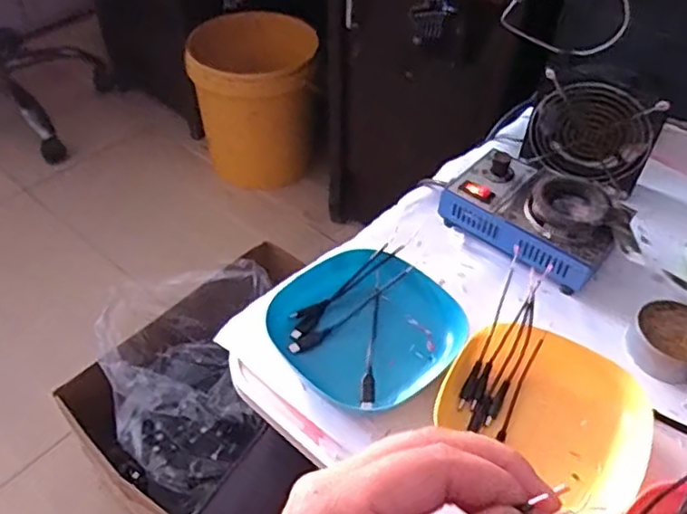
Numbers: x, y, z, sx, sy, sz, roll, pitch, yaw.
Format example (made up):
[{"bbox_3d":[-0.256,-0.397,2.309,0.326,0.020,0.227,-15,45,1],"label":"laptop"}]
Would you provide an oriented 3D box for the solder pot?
[{"bbox_3d":[0.180,-0.040,0.594,0.160,0.060,0.106,32,54,26],"label":"solder pot"}]

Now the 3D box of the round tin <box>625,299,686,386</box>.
[{"bbox_3d":[0.262,0.068,0.512,0.062,0.026,0.063,1,47,-1],"label":"round tin"}]

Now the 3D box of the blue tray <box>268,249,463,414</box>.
[{"bbox_3d":[0.018,0.053,0.515,0.126,0.028,0.133,-36,57,-30],"label":"blue tray"}]

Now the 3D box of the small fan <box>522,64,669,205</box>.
[{"bbox_3d":[0.248,-0.126,0.645,0.119,0.110,0.045,23,50,19],"label":"small fan"}]

